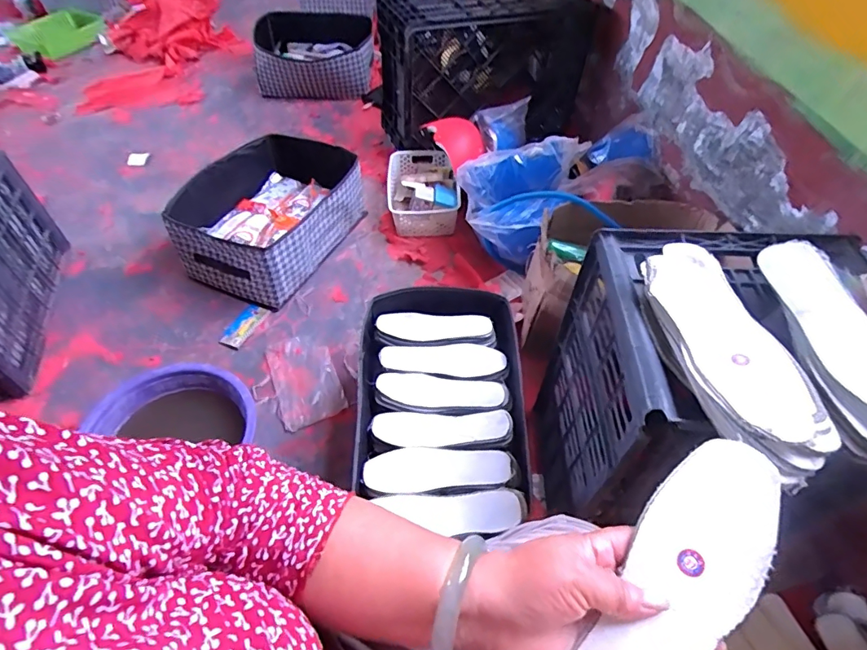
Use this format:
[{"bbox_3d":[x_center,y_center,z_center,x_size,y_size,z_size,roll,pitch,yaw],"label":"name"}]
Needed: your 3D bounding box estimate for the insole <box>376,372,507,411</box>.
[{"bbox_3d":[0.012,0.118,0.837,0.220,0.015,0.068,7,51,4],"label":"insole"}]

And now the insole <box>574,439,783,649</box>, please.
[{"bbox_3d":[0.141,0.166,0.290,0.068,0.010,0.214,35,77,24],"label":"insole"}]

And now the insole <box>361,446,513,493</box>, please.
[{"bbox_3d":[0.006,0.217,0.724,0.215,0.015,0.067,-3,51,-4],"label":"insole"}]

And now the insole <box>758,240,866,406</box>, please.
[{"bbox_3d":[0.394,0.003,0.465,0.059,0.007,0.218,-15,56,9],"label":"insole"}]

